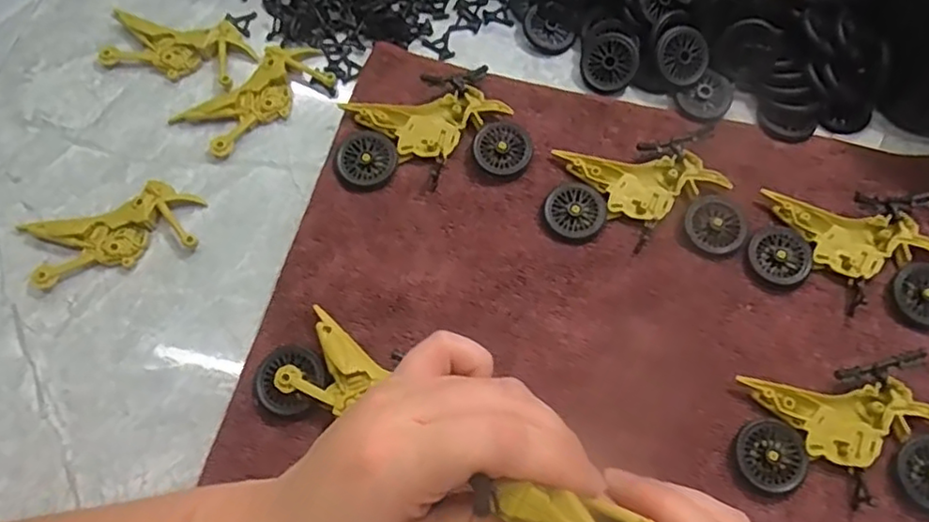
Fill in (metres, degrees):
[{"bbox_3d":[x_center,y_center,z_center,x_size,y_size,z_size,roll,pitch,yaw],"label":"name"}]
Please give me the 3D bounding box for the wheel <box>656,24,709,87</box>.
[{"bbox_3d":[0.144,-0.136,0.423,0.034,0.004,0.037,-1,98,-8],"label":"wheel"}]

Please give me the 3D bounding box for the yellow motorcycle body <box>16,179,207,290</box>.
[{"bbox_3d":[-0.210,-0.019,0.383,0.098,0.014,0.048,-15,69,-8],"label":"yellow motorcycle body"}]

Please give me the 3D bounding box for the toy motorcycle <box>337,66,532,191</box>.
[{"bbox_3d":[-0.023,-0.078,0.404,0.112,0.016,0.076,-16,69,-8],"label":"toy motorcycle"}]

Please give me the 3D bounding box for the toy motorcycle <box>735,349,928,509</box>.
[{"bbox_3d":[0.202,0.094,0.339,0.111,0.017,0.073,-6,68,-4],"label":"toy motorcycle"}]

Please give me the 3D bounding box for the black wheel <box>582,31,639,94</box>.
[{"bbox_3d":[0.097,-0.134,0.431,0.036,0.006,0.038,2,97,14],"label":"black wheel"}]

